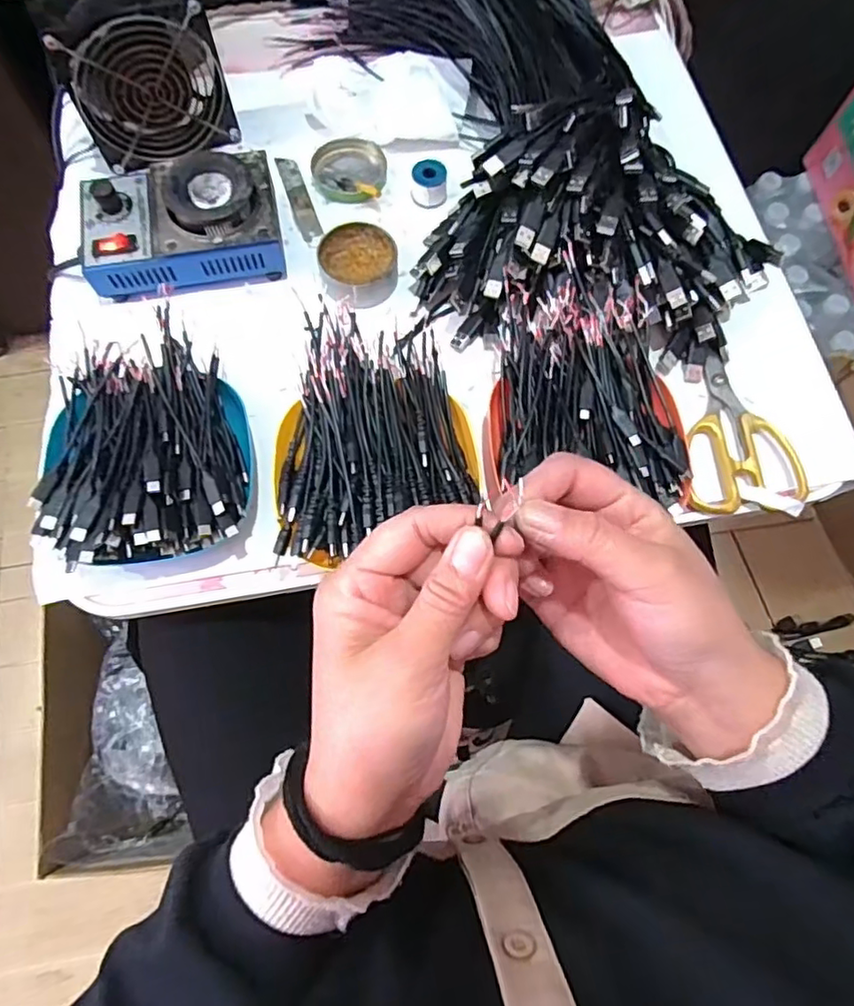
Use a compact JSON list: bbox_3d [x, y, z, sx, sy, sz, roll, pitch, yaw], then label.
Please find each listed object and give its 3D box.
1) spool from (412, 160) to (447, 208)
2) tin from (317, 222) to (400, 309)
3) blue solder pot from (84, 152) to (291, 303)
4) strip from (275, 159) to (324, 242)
[{"bbox_3d":[0.002,-0.276,0.516,0.029,0.026,0.028,0,73,-1],"label":"spool"},{"bbox_3d":[-0.055,-0.191,0.489,0.062,0.026,0.074,-11,73,-5],"label":"tin"},{"bbox_3d":[-0.195,-0.220,0.477,0.146,0.063,0.103,-9,73,-4],"label":"blue solder pot"},{"bbox_3d":[-0.113,-0.270,0.526,0.018,0.004,0.095,-19,74,-7],"label":"strip"}]

